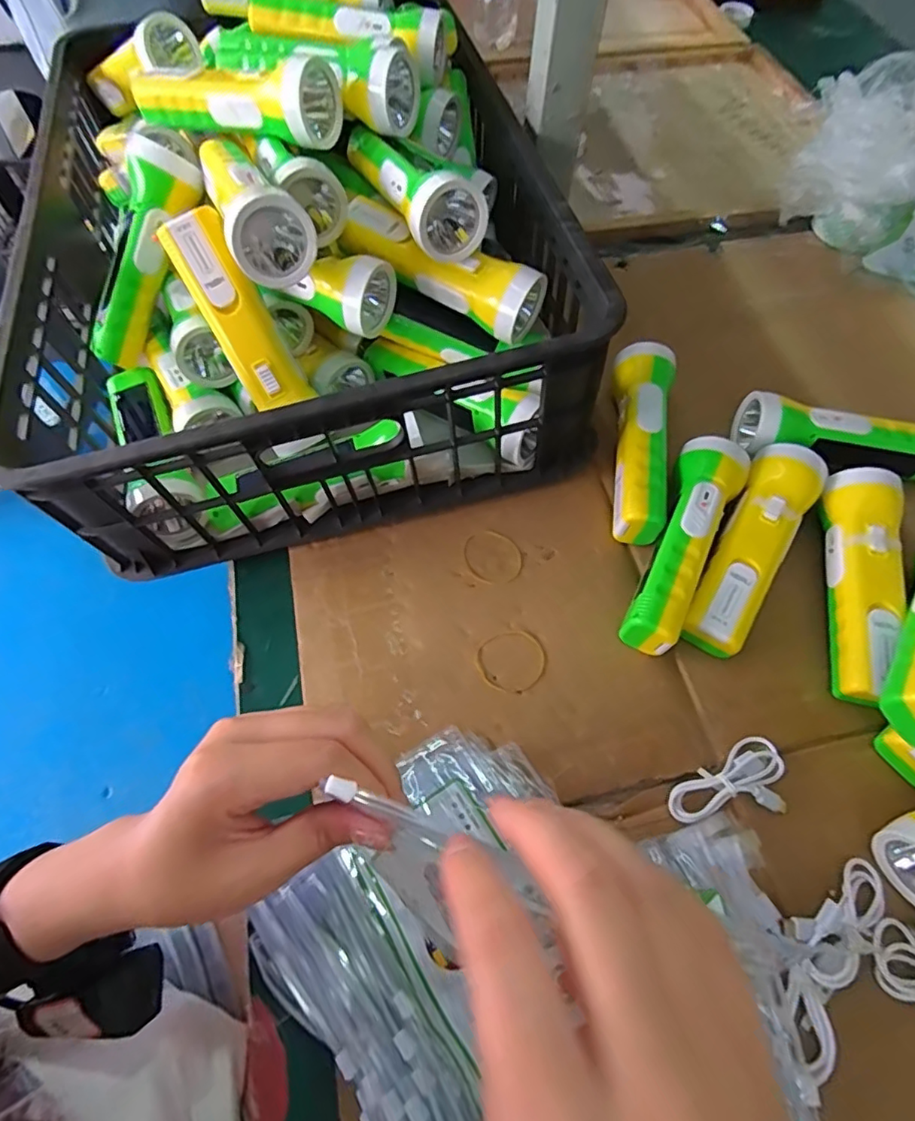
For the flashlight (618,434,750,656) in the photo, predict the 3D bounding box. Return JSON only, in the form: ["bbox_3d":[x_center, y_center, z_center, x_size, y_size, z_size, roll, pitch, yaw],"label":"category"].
[{"bbox_3d":[0.158,-0.014,0.407,0.051,0.047,0.176,28,65,12],"label":"flashlight"}]

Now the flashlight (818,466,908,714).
[{"bbox_3d":[0.281,0.016,0.396,0.043,0.054,0.164,14,63,6],"label":"flashlight"}]

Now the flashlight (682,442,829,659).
[{"bbox_3d":[0.211,-0.010,0.409,0.048,0.043,0.169,32,66,14],"label":"flashlight"}]

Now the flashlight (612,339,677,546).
[{"bbox_3d":[0.143,-0.090,0.448,0.045,0.048,0.162,10,63,4],"label":"flashlight"}]

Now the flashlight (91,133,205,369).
[{"bbox_3d":[-0.258,-0.243,0.458,0.054,0.046,0.171,32,108,14],"label":"flashlight"}]

